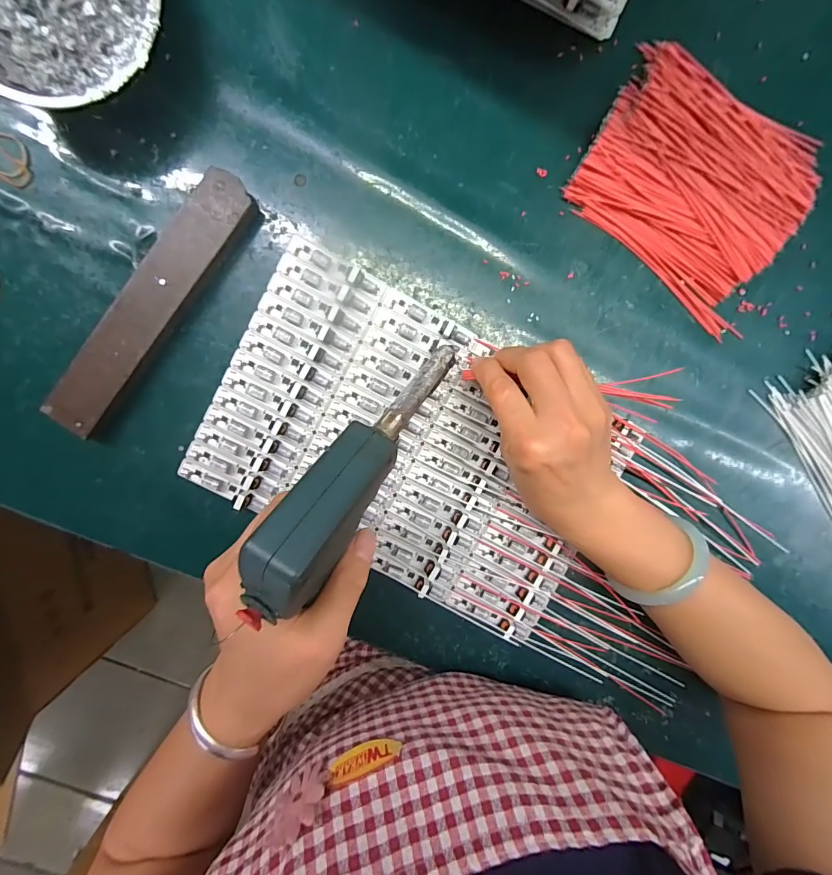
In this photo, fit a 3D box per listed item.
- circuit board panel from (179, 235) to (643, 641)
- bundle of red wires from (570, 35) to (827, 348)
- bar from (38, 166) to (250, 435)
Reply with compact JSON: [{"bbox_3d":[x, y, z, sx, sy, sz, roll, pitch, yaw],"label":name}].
[{"bbox_3d":[0.000,0.011,0.296,0.290,0.014,0.187,28,95,-6],"label":"circuit board panel"},{"bbox_3d":[0.195,-0.175,0.281,0.155,0.018,0.134,27,95,-6],"label":"bundle of red wires"},{"bbox_3d":[-0.179,-0.088,0.269,0.034,0.020,0.198,38,94,-7],"label":"bar"}]

